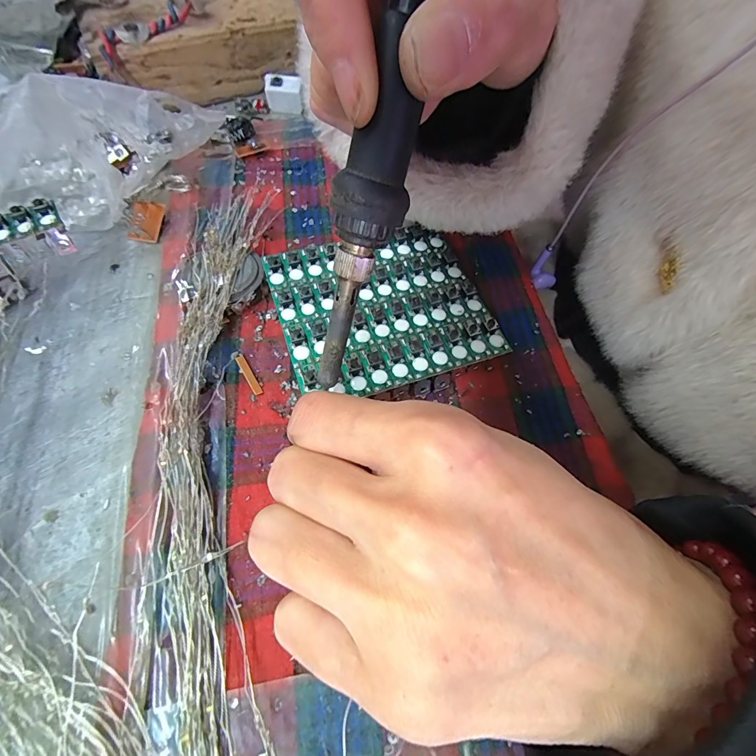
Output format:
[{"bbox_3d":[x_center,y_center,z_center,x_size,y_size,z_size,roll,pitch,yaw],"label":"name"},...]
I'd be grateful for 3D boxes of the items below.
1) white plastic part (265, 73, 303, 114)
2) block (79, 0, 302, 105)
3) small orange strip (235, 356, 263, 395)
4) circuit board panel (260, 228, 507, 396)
[{"bbox_3d":[-0.067,-0.204,0.270,0.024,0.018,0.014,-7,64,-6],"label":"white plastic part"},{"bbox_3d":[-0.128,-0.245,0.273,0.146,0.044,0.082,-30,68,-16],"label":"block"},{"bbox_3d":[-0.059,-0.002,0.172,0.004,0.004,0.020,-29,68,-16],"label":"small orange strip"},{"bbox_3d":[0.001,-0.036,0.178,0.093,0.005,0.084,-17,66,-10],"label":"circuit board panel"}]

